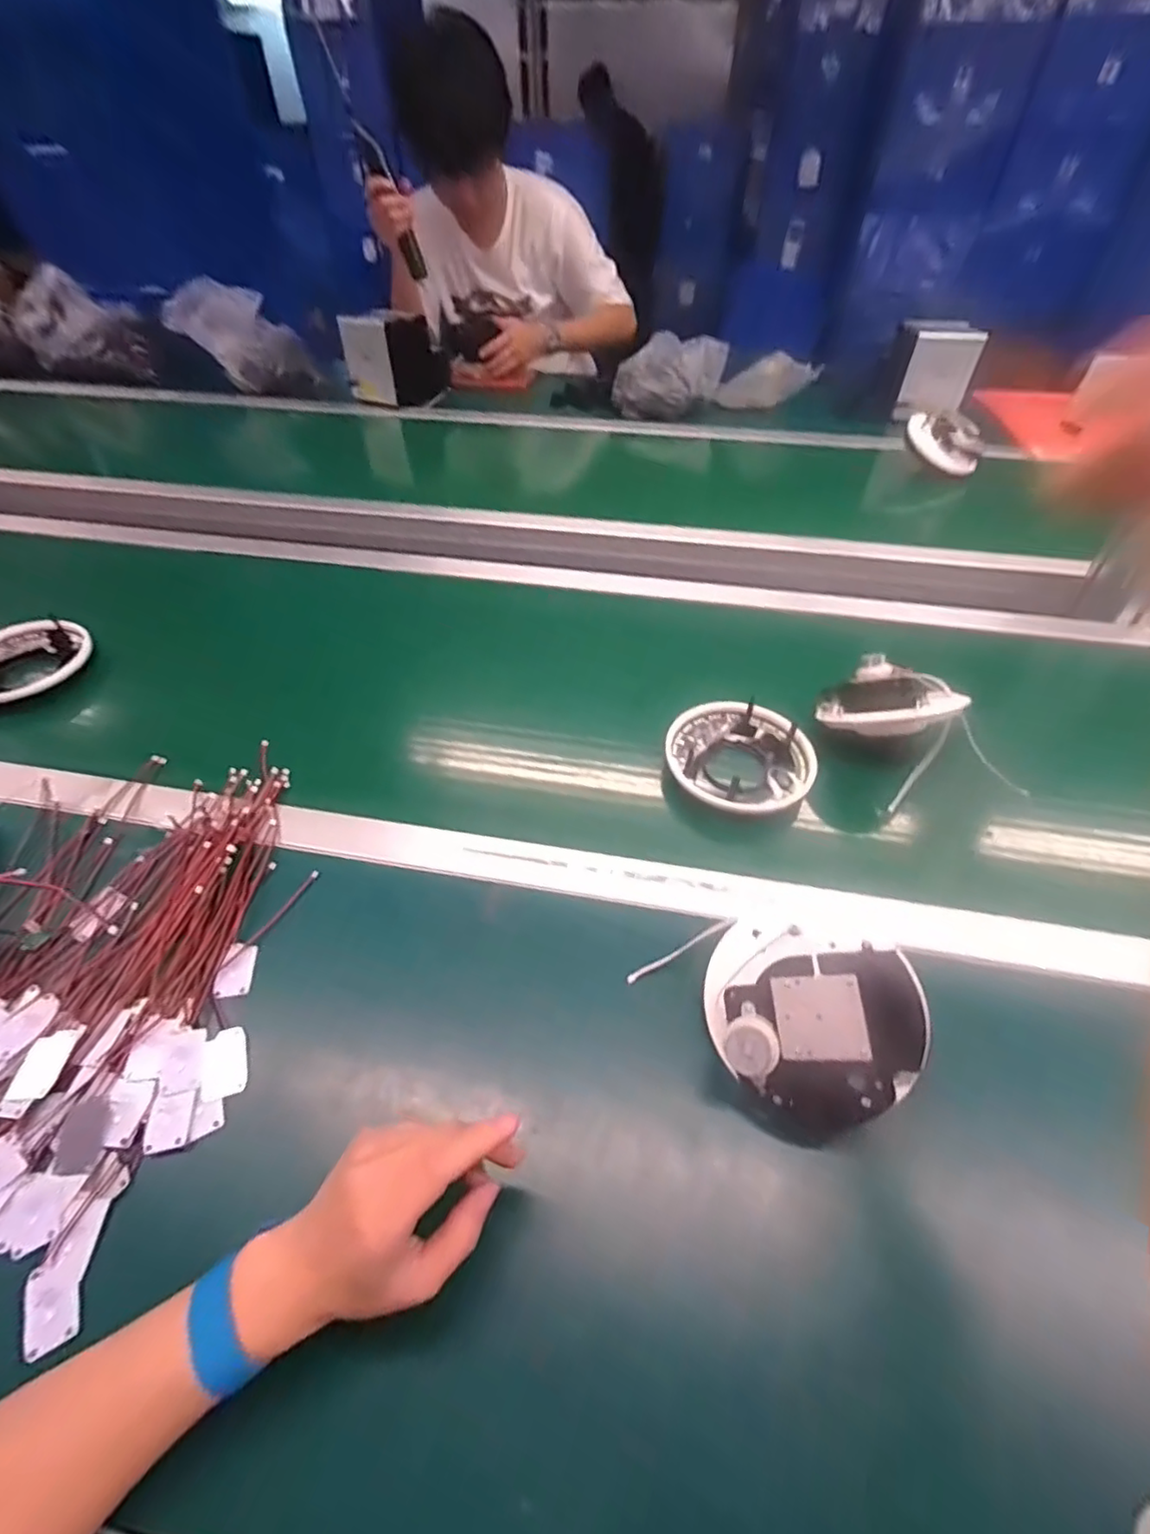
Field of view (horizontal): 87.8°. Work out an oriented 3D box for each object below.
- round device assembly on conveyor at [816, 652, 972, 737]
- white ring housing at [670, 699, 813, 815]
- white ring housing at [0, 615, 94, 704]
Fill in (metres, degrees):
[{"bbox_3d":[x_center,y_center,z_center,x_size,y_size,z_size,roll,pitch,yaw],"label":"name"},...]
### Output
[{"bbox_3d":[0.293,-0.057,0.558,0.089,0.051,0.107,-47,50,-8],"label":"round device assembly on conveyor"},{"bbox_3d":[0.154,-0.011,0.562,0.136,0.035,0.117,25,51,21],"label":"white ring housing"},{"bbox_3d":[-0.598,-0.114,0.645,0.096,0.037,0.132,34,55,27],"label":"white ring housing"}]

